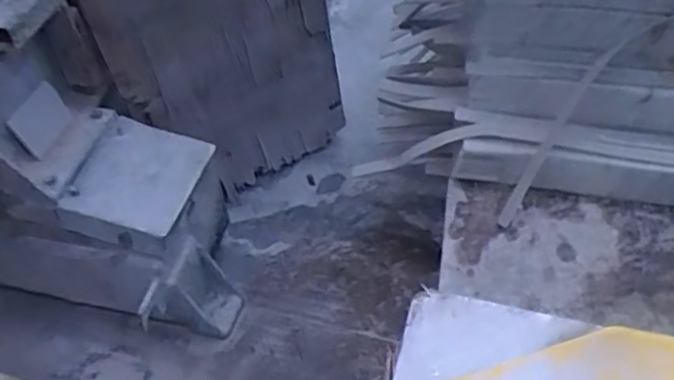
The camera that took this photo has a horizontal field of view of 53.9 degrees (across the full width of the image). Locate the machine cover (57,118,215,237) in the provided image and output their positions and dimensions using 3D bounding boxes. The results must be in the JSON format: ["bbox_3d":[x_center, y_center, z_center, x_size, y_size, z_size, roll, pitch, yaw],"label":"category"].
[{"bbox_3d":[-0.399,-0.031,1.347,0.211,0.065,0.262,10,51,12],"label":"machine cover"}]

